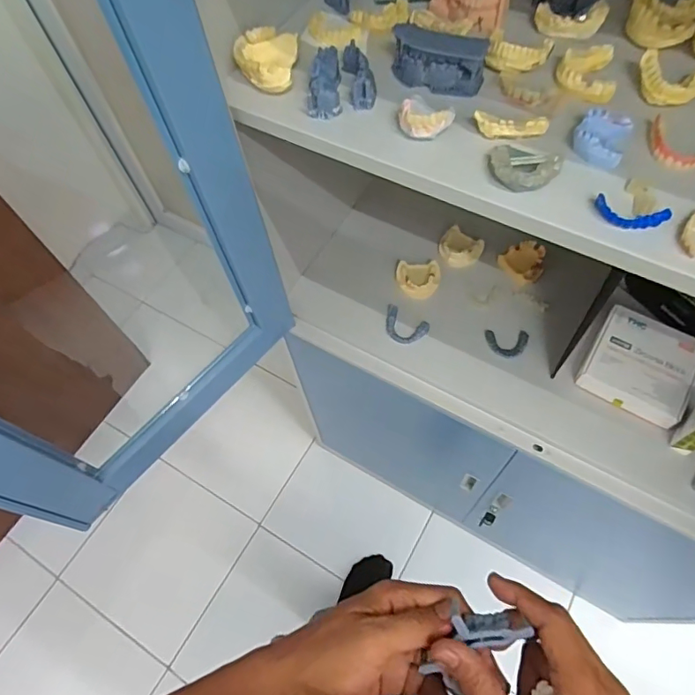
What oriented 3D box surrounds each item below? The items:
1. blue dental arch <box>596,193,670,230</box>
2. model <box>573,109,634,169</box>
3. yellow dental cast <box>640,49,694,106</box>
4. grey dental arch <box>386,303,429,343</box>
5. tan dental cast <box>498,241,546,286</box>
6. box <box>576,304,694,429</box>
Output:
[{"bbox_3d":[0.230,-0.107,0.415,0.057,0.008,0.025,16,64,12],"label":"blue dental arch"},{"bbox_3d":[0.225,-0.187,0.453,0.043,0.021,0.058,22,66,15],"label":"model"},{"bbox_3d":[0.301,-0.245,0.471,0.064,0.024,0.043,17,65,13],"label":"yellow dental cast"},{"bbox_3d":[0.091,-0.034,0.837,0.075,0.012,0.053,27,67,17],"label":"grey dental arch"},{"bbox_3d":[0.299,-0.146,0.862,0.067,0.023,0.070,-39,66,-15],"label":"tan dental cast"},{"bbox_3d":[0.439,0.023,0.759,0.141,0.035,0.146,28,67,17],"label":"box"}]

